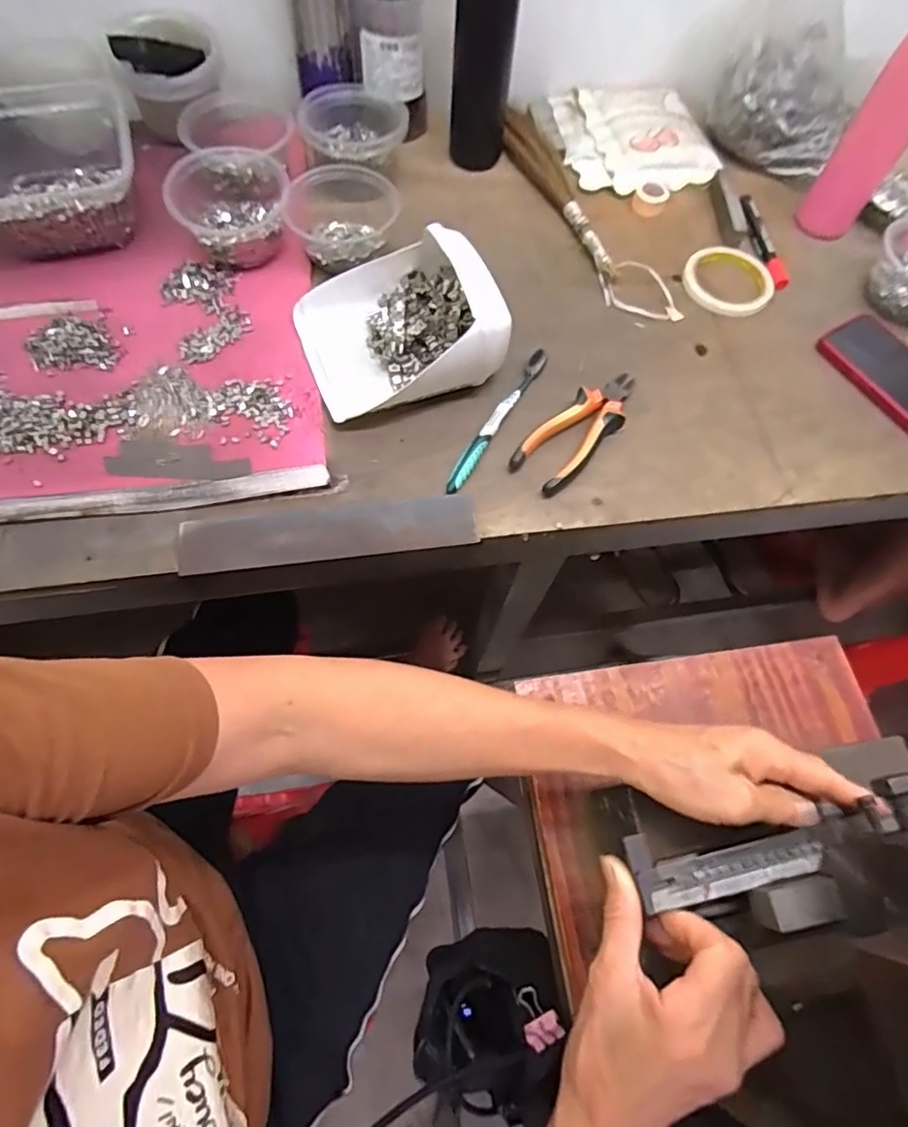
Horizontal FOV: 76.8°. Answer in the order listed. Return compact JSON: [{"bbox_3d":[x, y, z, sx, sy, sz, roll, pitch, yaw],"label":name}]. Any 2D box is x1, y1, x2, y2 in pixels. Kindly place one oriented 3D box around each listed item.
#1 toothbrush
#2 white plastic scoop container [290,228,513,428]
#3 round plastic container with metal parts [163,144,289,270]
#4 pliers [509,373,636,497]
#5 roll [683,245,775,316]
[{"bbox_3d":[0.041,-0.137,0.541,0.014,0.010,0.180,30,70,9],"label":"toothbrush"},{"bbox_3d":[-0.054,-0.225,0.530,0.169,0.081,0.153,-20,71,-10],"label":"white plastic scoop container"},{"bbox_3d":[-0.225,-0.363,0.584,0.113,0.062,0.108,1,68,-2],"label":"round plastic container with metal parts"},{"bbox_3d":[0.121,-0.129,0.537,0.052,0.024,0.150,42,73,13],"label":"pliers"},{"bbox_3d":[0.306,-0.316,0.638,0.097,0.013,0.095,22,69,7],"label":"roll"}]

